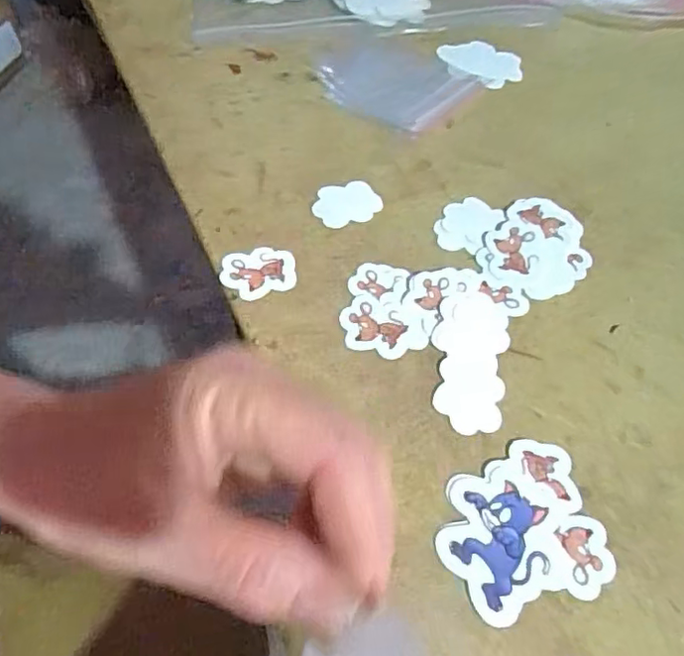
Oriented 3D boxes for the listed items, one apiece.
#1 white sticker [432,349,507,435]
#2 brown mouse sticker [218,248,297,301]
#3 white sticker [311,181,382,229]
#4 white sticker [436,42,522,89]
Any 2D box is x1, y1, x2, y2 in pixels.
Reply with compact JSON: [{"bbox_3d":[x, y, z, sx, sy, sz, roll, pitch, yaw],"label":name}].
[{"bbox_3d":[0.065,0.030,0.301,0.033,0.004,0.045,12,57,6],"label":"white sticker"},{"bbox_3d":[-0.047,-0.030,0.336,0.041,0.004,0.034,-13,58,-10],"label":"brown mouse sticker"},{"bbox_3d":[0.003,-0.076,0.368,0.041,0.004,0.031,-14,58,-11],"label":"white sticker"},{"bbox_3d":[0.107,-0.197,0.447,0.060,0.008,0.057,-11,56,-15],"label":"white sticker"}]

